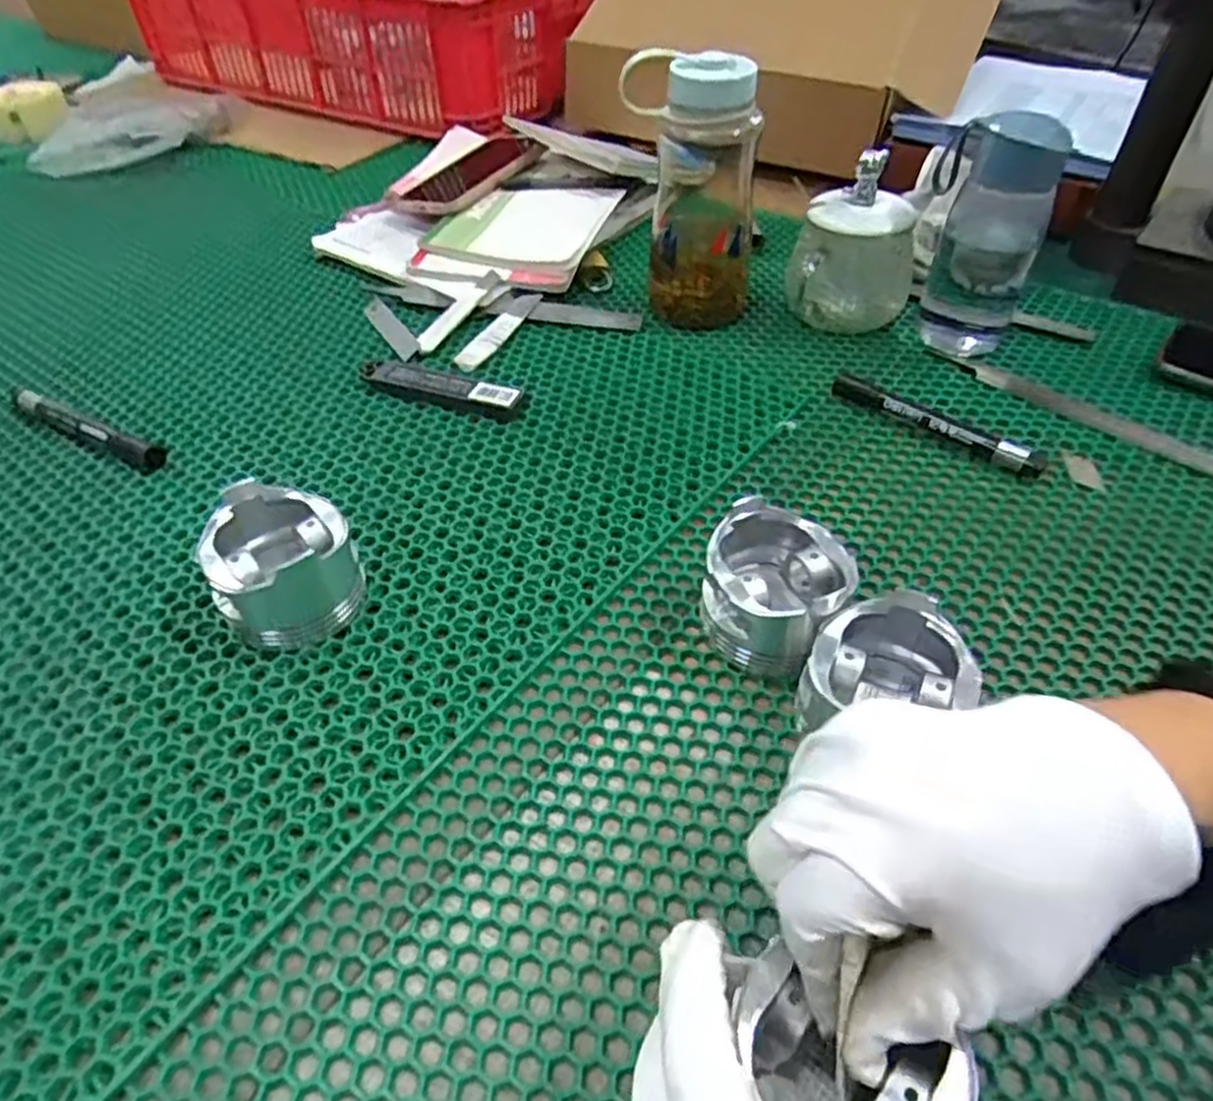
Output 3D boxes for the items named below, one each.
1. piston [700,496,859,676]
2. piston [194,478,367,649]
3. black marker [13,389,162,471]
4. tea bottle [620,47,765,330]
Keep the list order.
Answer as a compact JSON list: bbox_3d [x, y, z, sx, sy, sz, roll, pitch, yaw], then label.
[{"bbox_3d":[0.086,0.020,0.394,0.068,0.052,0.074,15,48,13],"label":"piston"},{"bbox_3d":[-0.165,0.007,0.400,0.065,0.056,0.068,-6,46,-7],"label":"piston"},{"bbox_3d":[-0.355,-0.086,0.516,0.152,0.017,0.019,21,49,18],"label":"black marker"},{"bbox_3d":[0.065,-0.266,0.577,0.107,0.180,0.078,2,46,1],"label":"tea bottle"}]

